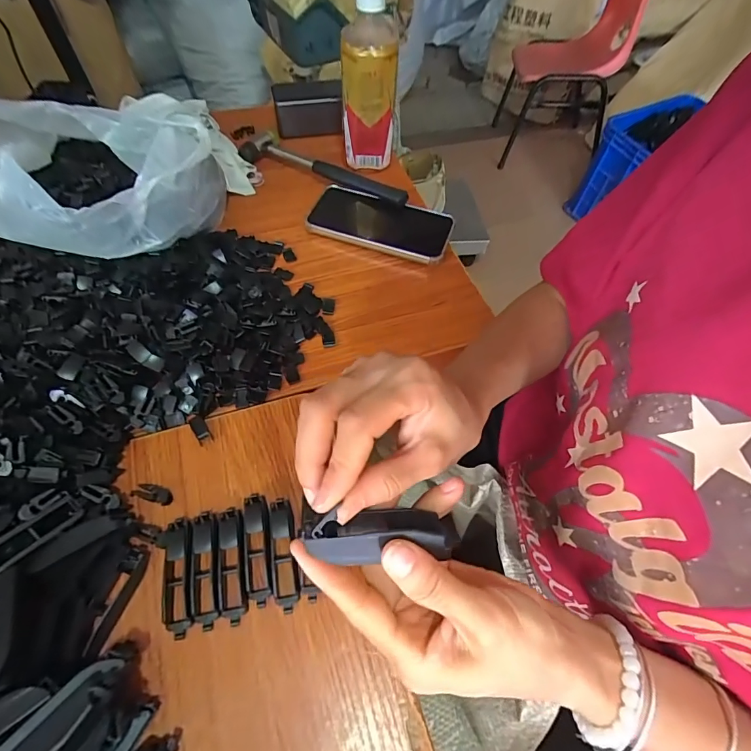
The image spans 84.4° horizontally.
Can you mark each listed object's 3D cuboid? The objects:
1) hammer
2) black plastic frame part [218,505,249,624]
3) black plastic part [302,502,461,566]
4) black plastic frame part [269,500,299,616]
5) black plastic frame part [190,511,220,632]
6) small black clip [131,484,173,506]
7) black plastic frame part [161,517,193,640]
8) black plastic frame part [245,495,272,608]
[{"bbox_3d":[-0.067,-0.271,0.537,0.246,0.033,0.060,23,61,10],"label":"hammer"},{"bbox_3d":[-0.105,0.136,0.303,0.019,0.015,0.080,-7,60,-8],"label":"black plastic frame part"},{"bbox_3d":[0.003,0.075,0.197,0.069,0.019,0.024,1,59,-15],"label":"black plastic part"},{"bbox_3d":[-0.068,0.132,0.311,0.017,0.014,0.080,-7,60,-8],"label":"black plastic frame part"},{"bbox_3d":[-0.123,0.139,0.300,0.020,0.015,0.077,-6,60,-7],"label":"black plastic frame part"},{"bbox_3d":[-0.177,0.092,0.327,0.030,0.013,0.012,15,60,5],"label":"small black clip"},{"bbox_3d":[-0.142,0.143,0.298,0.019,0.015,0.077,-7,60,-8],"label":"black plastic frame part"},{"bbox_3d":[-0.088,0.127,0.310,0.018,0.015,0.080,-8,60,-8],"label":"black plastic frame part"}]

